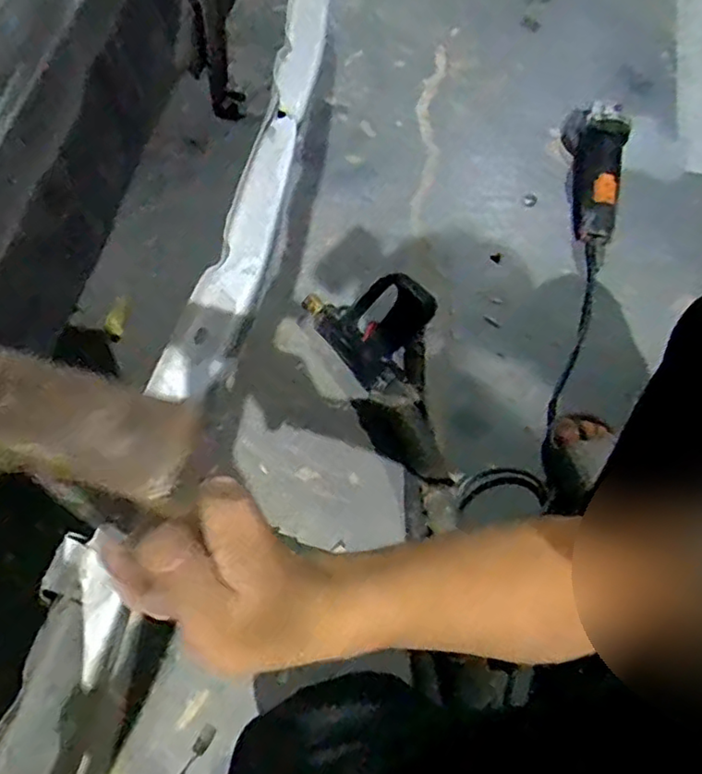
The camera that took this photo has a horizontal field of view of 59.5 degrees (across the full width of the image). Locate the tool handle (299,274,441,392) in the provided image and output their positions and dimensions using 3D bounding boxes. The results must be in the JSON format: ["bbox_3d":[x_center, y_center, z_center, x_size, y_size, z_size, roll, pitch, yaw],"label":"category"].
[{"bbox_3d":[0.022,-0.102,0.837,0.180,0.164,0.067,43,36,8],"label":"tool handle"}]

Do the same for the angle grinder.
[{"bbox_3d":[0.375,-0.328,0.934,0.077,0.108,0.217,1,65,3],"label":"angle grinder"}]

